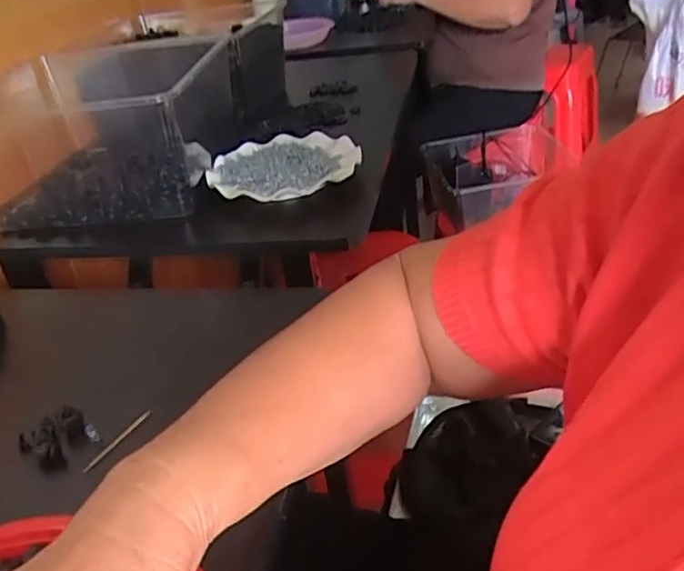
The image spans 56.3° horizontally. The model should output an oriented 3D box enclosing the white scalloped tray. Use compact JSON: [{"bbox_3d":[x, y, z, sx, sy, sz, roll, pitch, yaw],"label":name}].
[{"bbox_3d":[-0.070,-0.149,0.781,0.183,0.018,0.170,-15,32,-12],"label":"white scalloped tray"}]

